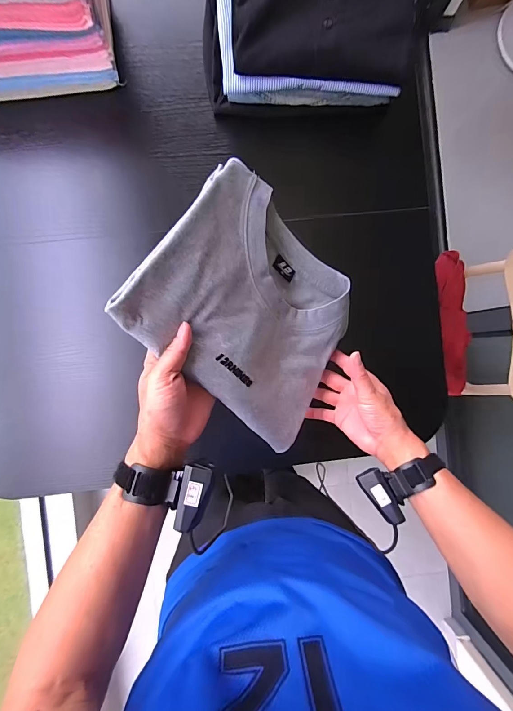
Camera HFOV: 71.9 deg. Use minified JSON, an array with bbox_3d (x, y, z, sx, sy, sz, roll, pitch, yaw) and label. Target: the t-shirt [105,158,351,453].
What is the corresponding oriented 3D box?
[{"bbox_3d":[0.007,-0.055,0.439,0.280,0.030,0.247,45,63,-32],"label":"t-shirt"}]

